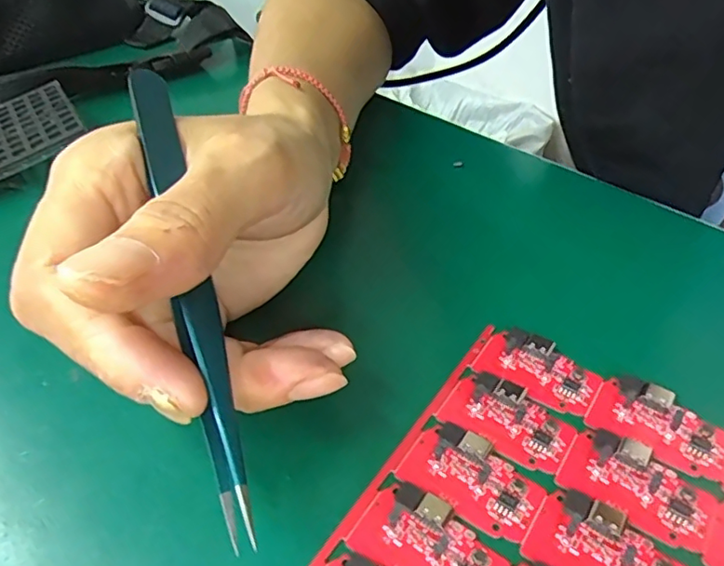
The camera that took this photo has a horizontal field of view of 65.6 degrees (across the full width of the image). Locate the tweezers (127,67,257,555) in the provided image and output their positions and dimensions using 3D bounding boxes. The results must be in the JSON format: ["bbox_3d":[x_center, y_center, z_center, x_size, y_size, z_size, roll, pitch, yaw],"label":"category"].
[{"bbox_3d":[-0.043,-0.002,0.139,0.010,0.011,0.124,-14,71,-12],"label":"tweezers"}]

